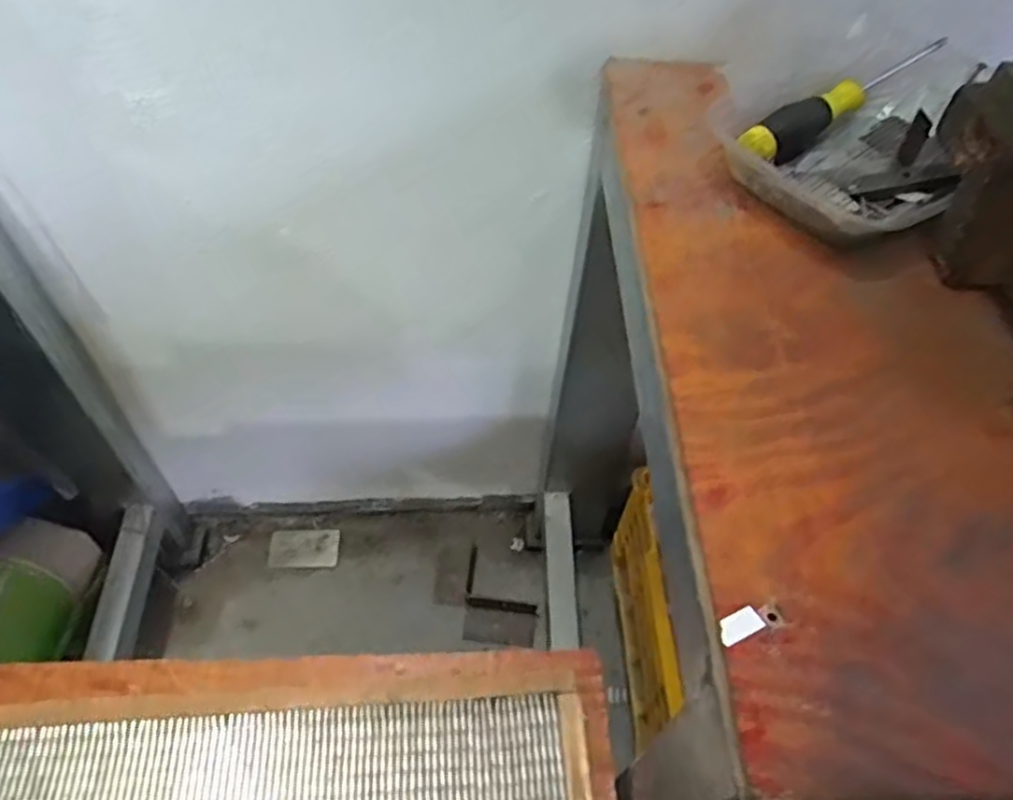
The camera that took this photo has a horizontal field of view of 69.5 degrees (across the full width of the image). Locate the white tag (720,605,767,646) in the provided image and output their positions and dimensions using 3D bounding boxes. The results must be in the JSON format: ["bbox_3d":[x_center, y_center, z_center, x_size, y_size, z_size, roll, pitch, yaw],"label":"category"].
[{"bbox_3d":[0.095,0.091,0.296,0.019,0.004,0.010,-22,71,-15],"label":"white tag"}]

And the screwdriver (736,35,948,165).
[{"bbox_3d":[0.217,-0.192,0.479,0.140,0.032,0.028,-30,60,-7],"label":"screwdriver"}]

